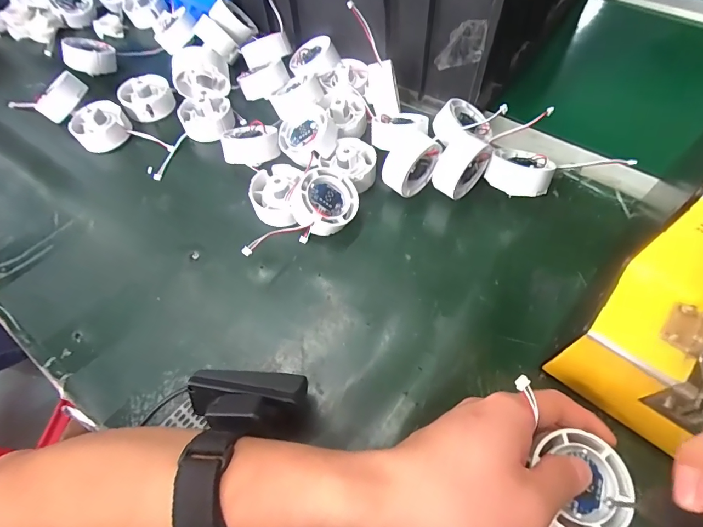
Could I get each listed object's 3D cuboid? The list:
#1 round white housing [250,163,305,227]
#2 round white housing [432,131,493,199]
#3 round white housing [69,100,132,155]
[{"bbox_3d":[-0.068,-0.063,0.361,0.046,0.031,0.058,4,61,5],"label":"round white housing"},{"bbox_3d":[0.095,-0.081,0.351,0.034,0.055,0.048,31,66,18],"label":"round white housing"},{"bbox_3d":[-0.268,-0.148,0.426,0.054,0.035,0.053,-1,60,2],"label":"round white housing"}]

